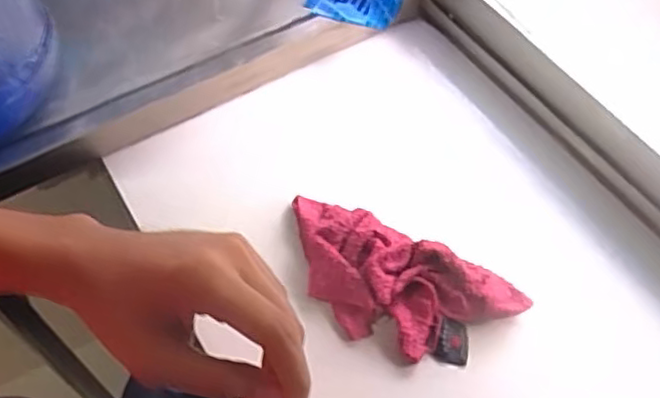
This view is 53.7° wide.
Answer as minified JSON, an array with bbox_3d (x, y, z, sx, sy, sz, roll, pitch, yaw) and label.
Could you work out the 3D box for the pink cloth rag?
[{"bbox_3d":[0.048,0.073,0.580,0.228,0.038,0.098,27,58,16],"label":"pink cloth rag"}]

